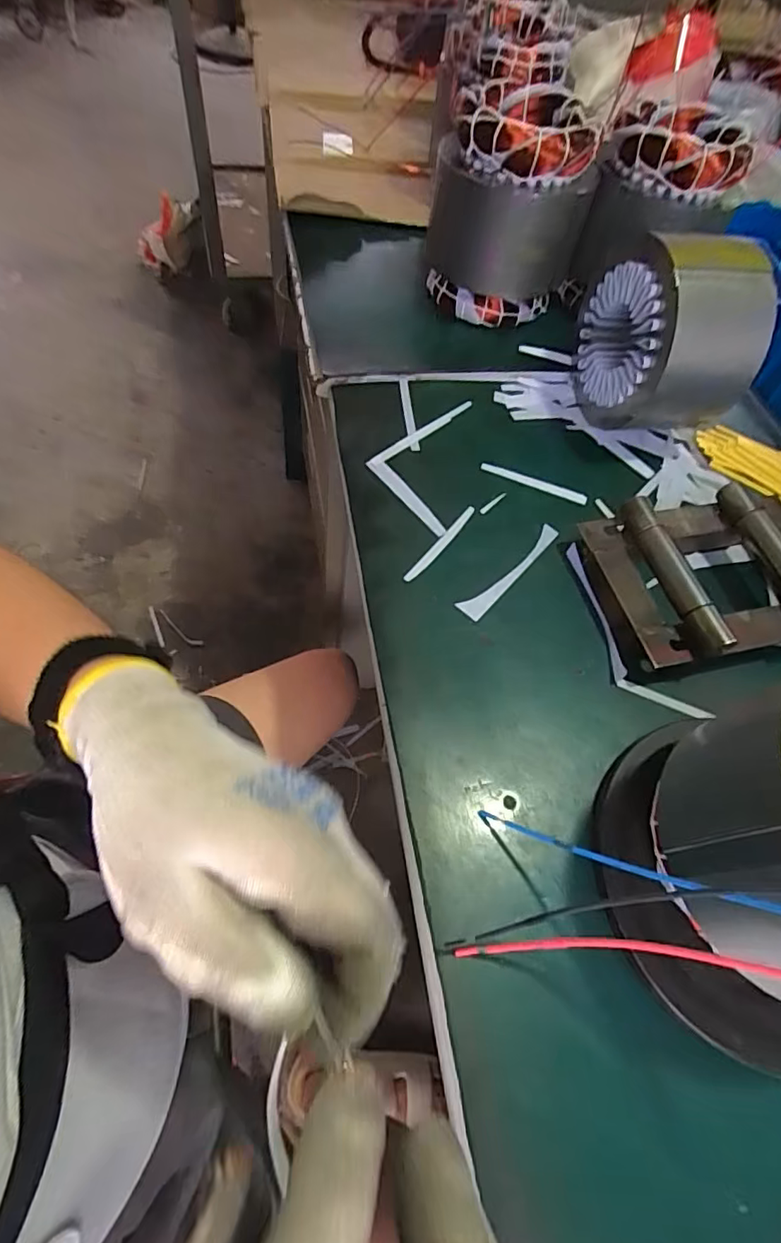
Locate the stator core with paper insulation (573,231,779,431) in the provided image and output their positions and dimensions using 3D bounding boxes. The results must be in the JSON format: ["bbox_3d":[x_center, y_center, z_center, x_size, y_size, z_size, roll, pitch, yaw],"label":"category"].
[{"bbox_3d":[0.243,-0.252,0.485,0.101,0.143,0.136,-7,62,-9],"label":"stator core with paper insulation"}]

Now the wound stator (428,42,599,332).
[{"bbox_3d":[0.119,-0.410,0.548,0.146,0.159,0.133,3,61,-4],"label":"wound stator"}]

